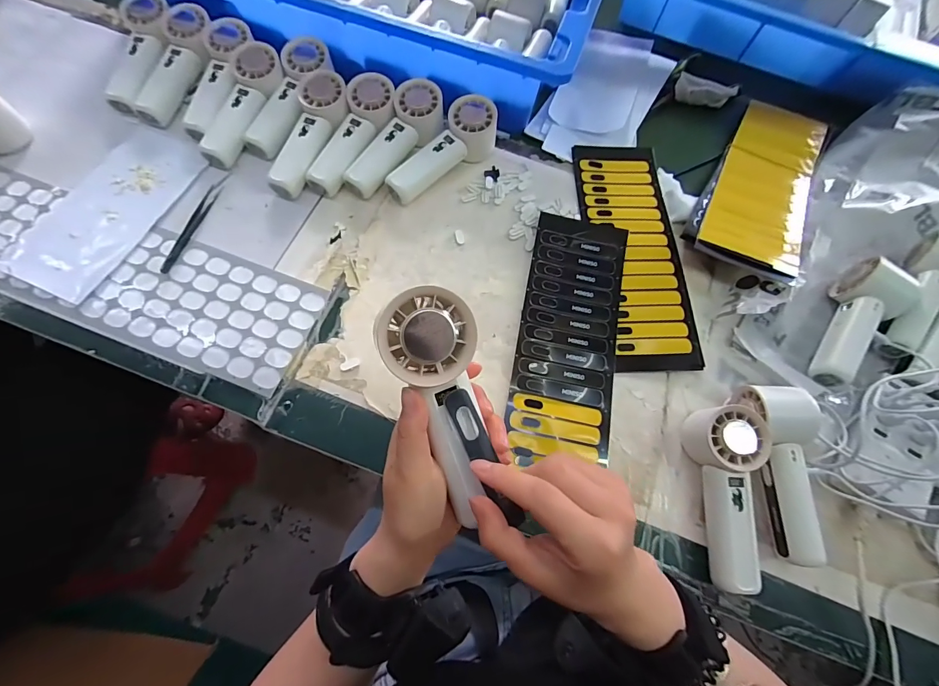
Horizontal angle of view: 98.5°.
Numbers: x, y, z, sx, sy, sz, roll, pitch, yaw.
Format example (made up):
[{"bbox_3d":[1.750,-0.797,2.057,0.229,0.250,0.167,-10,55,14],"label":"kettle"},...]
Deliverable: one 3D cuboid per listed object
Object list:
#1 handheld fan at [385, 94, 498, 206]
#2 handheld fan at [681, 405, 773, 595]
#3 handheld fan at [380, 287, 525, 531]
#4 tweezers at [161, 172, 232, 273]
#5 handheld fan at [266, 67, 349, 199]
[{"bbox_3d":[-0.028,-0.222,0.475,0.053,0.049,0.149,36,71,12],"label":"handheld fan"},{"bbox_3d":[0.232,0.131,0.366,0.056,0.050,0.146,1,82,-2],"label":"handheld fan"},{"bbox_3d":[-0.011,0.042,0.235,0.050,0.027,0.144,-14,100,-7],"label":"handheld fan"},{"bbox_3d":[-0.307,-0.140,0.455,0.017,0.005,0.140,12,68,3],"label":"tweezers"},{"bbox_3d":[-0.182,-0.243,0.479,0.057,0.048,0.153,11,68,2],"label":"handheld fan"}]

